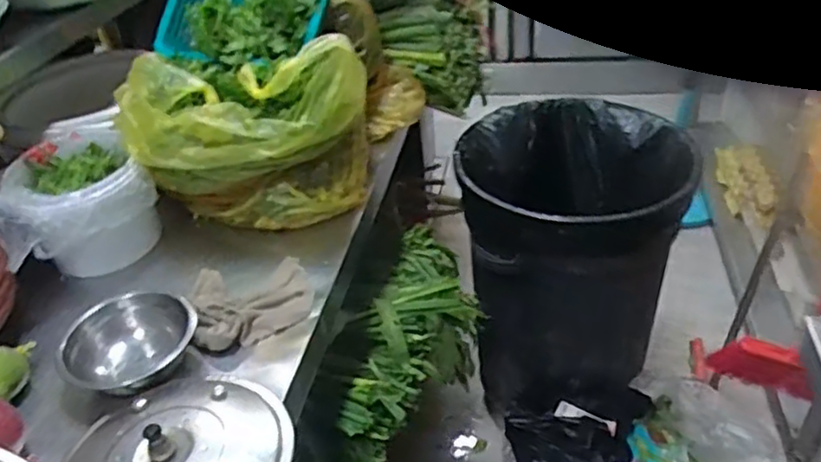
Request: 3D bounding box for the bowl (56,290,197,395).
[{"bbox_3d":[-0.368,0.149,0.883,0.139,0.093,0.149,-4,36,3],"label":"bowl"}]

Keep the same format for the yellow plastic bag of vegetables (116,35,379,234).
[{"bbox_3d":[-0.259,-0.149,1.074,0.384,0.272,0.196,-4,36,2],"label":"yellow plastic bag of vegetables"}]

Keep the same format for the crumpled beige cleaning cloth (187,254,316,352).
[{"bbox_3d":[-0.230,0.094,0.963,0.175,0.044,0.165,-13,37,-9],"label":"crumpled beige cleaning cloth"}]

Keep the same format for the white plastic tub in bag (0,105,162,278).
[{"bbox_3d":[-0.533,-0.045,1.065,0.218,0.157,0.245,-25,41,-24],"label":"white plastic tub in bag"}]

